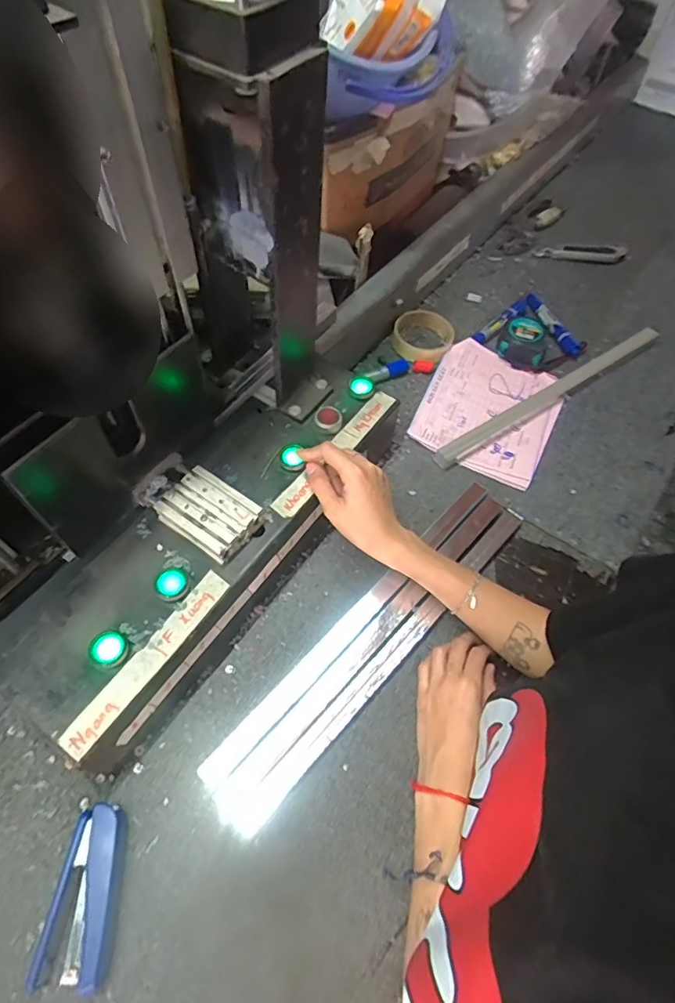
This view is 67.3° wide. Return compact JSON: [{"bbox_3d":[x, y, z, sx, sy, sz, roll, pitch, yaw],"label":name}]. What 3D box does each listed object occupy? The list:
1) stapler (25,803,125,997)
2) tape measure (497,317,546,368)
[{"bbox_3d":[-0.191,0.294,0.382,0.055,0.029,0.110,4,58,-1],"label":"stapler"},{"bbox_3d":[0.260,-0.226,0.708,0.063,0.041,0.053,19,59,9],"label":"tape measure"}]

